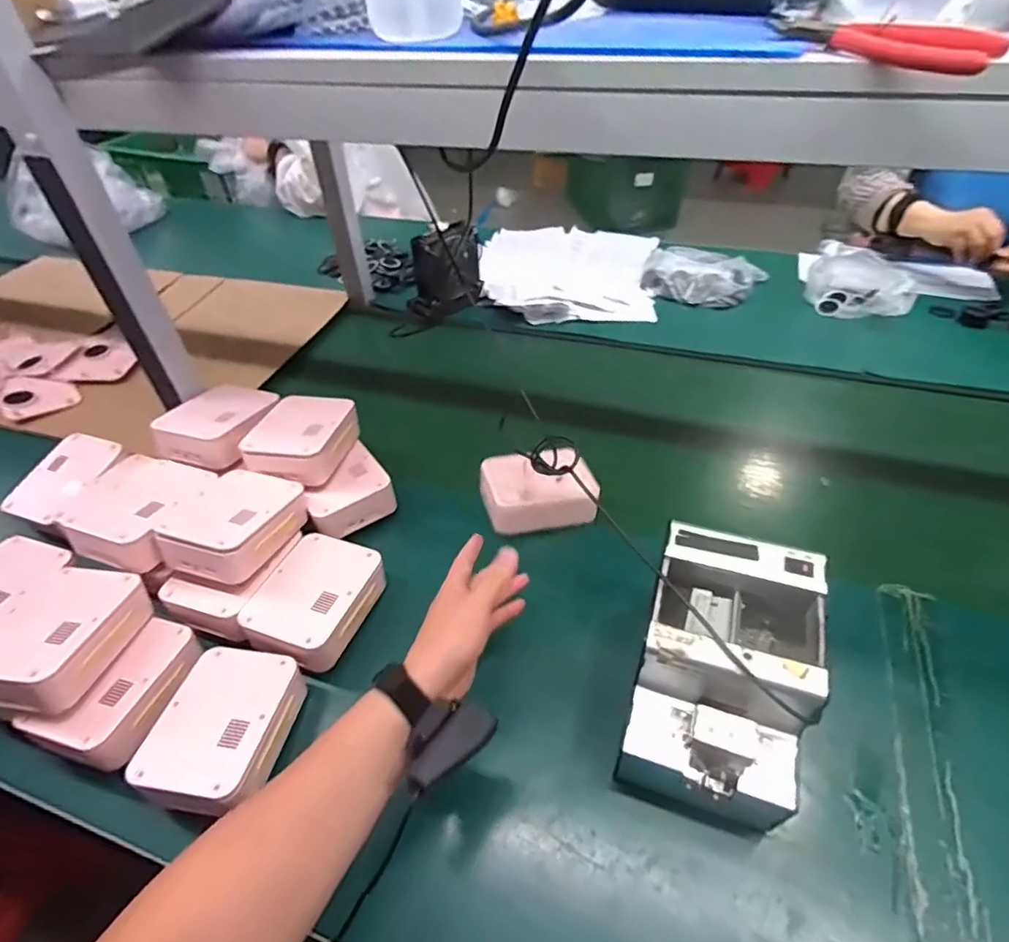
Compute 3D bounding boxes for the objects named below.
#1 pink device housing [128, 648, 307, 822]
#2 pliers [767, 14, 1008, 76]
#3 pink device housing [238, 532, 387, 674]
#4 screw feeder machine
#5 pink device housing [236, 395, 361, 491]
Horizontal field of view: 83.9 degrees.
[{"bbox_3d":[-0.250,0.227,0.501,0.102,0.045,0.130,4,43,10],"label":"pink device housing"},{"bbox_3d":[0.220,-0.254,0.332,0.028,0.018,0.132,-32,49,-26],"label":"pliers"},{"bbox_3d":[-0.198,0.134,0.586,0.103,0.049,0.131,14,46,20],"label":"pink device housing"},{"bbox_3d":[0.176,0.170,0.464,0.120,0.164,0.164,12,45,18],"label":"screw feeder machine"},{"bbox_3d":[-0.246,-0.039,0.681,0.102,0.053,0.122,7,44,13],"label":"pink device housing"}]

